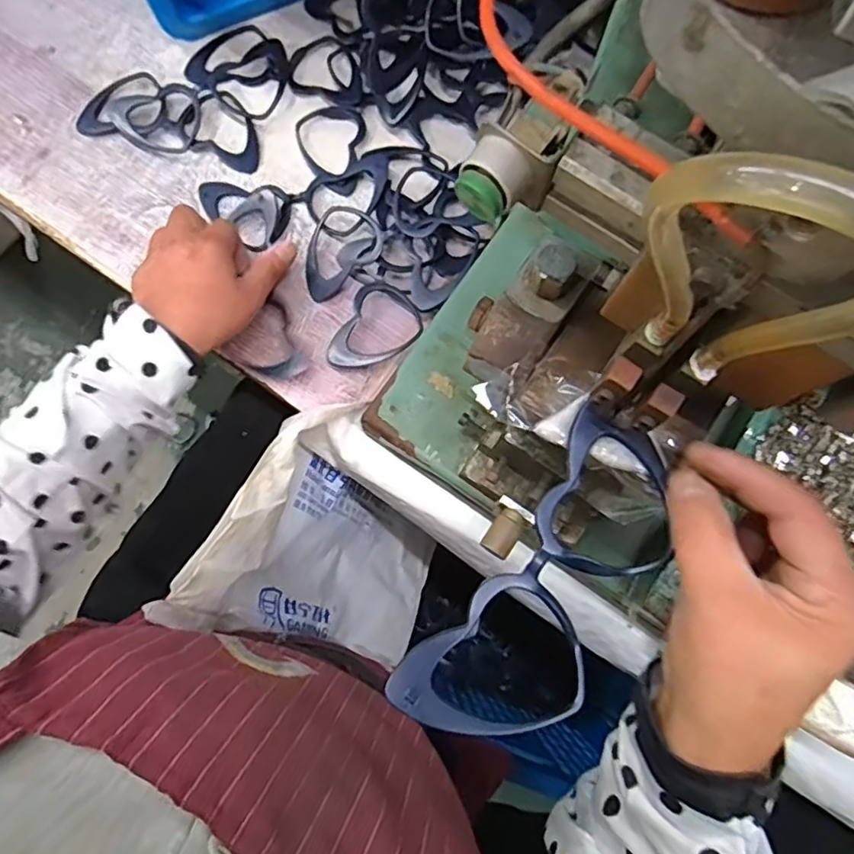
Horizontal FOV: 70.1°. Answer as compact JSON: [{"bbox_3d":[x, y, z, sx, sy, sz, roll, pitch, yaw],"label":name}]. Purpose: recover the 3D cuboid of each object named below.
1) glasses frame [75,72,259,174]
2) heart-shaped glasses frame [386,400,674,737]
[{"bbox_3d":[-0.205,-0.253,0.496,0.147,0.013,0.062,16,78,2],"label":"glasses frame"},{"bbox_3d":[0.051,0.063,0.242,0.060,0.011,0.143,38,76,6],"label":"heart-shaped glasses frame"}]

